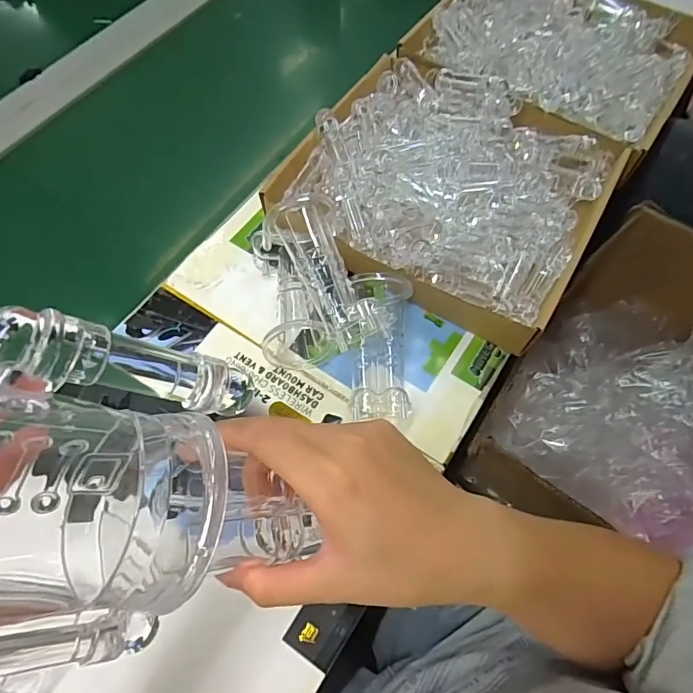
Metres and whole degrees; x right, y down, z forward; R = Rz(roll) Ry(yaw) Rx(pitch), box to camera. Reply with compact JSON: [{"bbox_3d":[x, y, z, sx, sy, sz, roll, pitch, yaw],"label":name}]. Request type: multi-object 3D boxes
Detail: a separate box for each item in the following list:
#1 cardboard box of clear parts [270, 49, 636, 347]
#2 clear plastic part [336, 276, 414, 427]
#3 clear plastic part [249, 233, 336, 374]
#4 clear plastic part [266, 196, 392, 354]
[{"bbox_3d":[0.105,-0.170,0.507,0.303,0.086,0.299,29,67,14],"label":"cardboard box of clear parts"},{"bbox_3d":[0.026,-0.004,0.438,0.060,0.060,0.134,3,64,0],"label":"clear plastic part"},{"bbox_3d":[-0.052,-0.049,0.459,0.063,0.062,0.133,-8,65,-6],"label":"clear plastic part"},{"bbox_3d":[-0.020,-0.064,0.438,0.059,0.058,0.140,-29,89,-15],"label":"clear plastic part"}]

